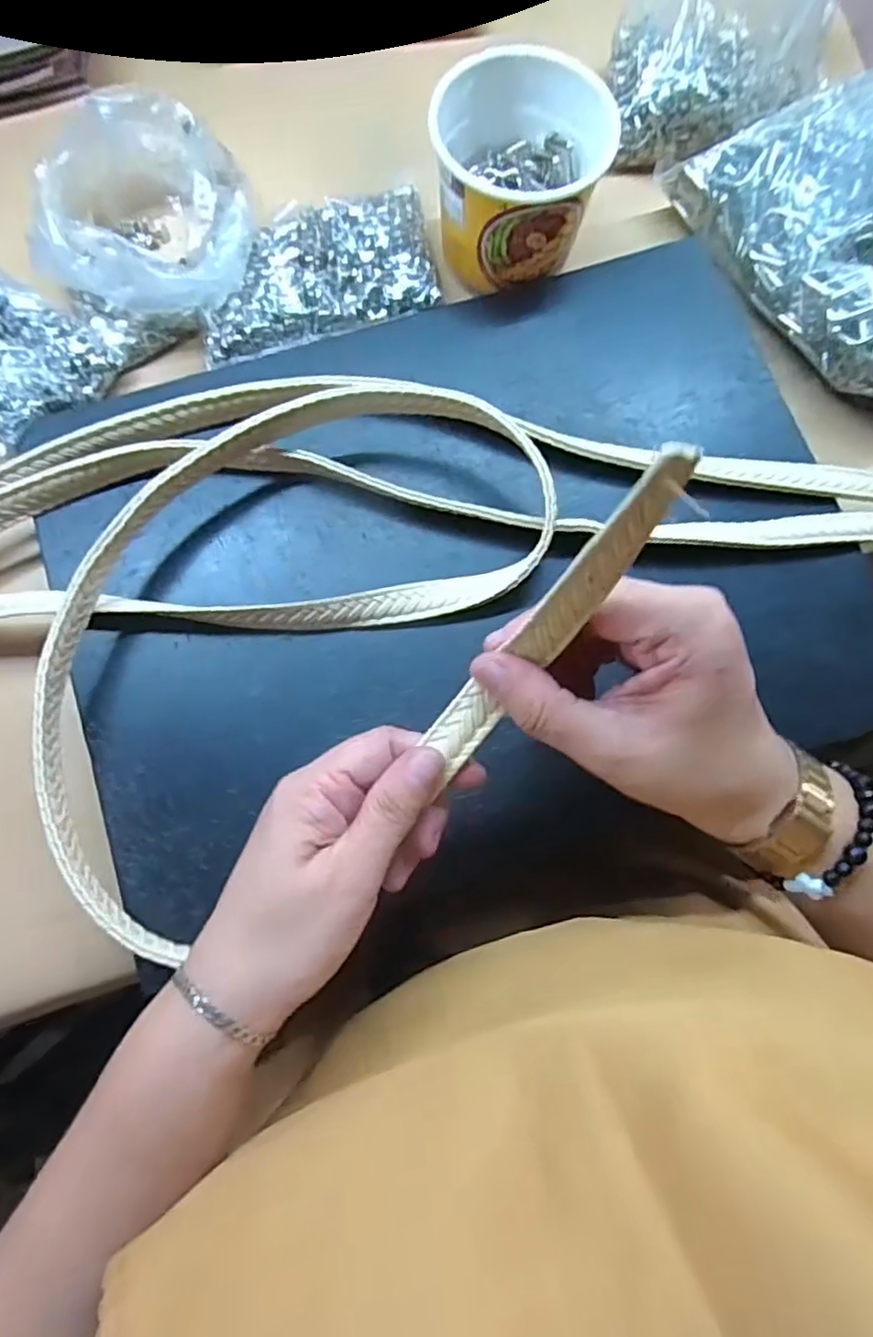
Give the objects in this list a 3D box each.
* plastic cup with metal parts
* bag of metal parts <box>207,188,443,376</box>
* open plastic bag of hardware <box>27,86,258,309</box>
[{"bbox_3d":[0.044,-0.275,0.355,0.090,0.065,0.093,0,78,-1],"label":"plastic cup with metal parts"},{"bbox_3d":[-0.071,-0.233,0.376,0.139,0.014,0.079,-14,78,-4],"label":"bag of metal parts"},{"bbox_3d":[-0.156,-0.259,0.365,0.118,0.043,0.120,32,79,6],"label":"open plastic bag of hardware"}]

